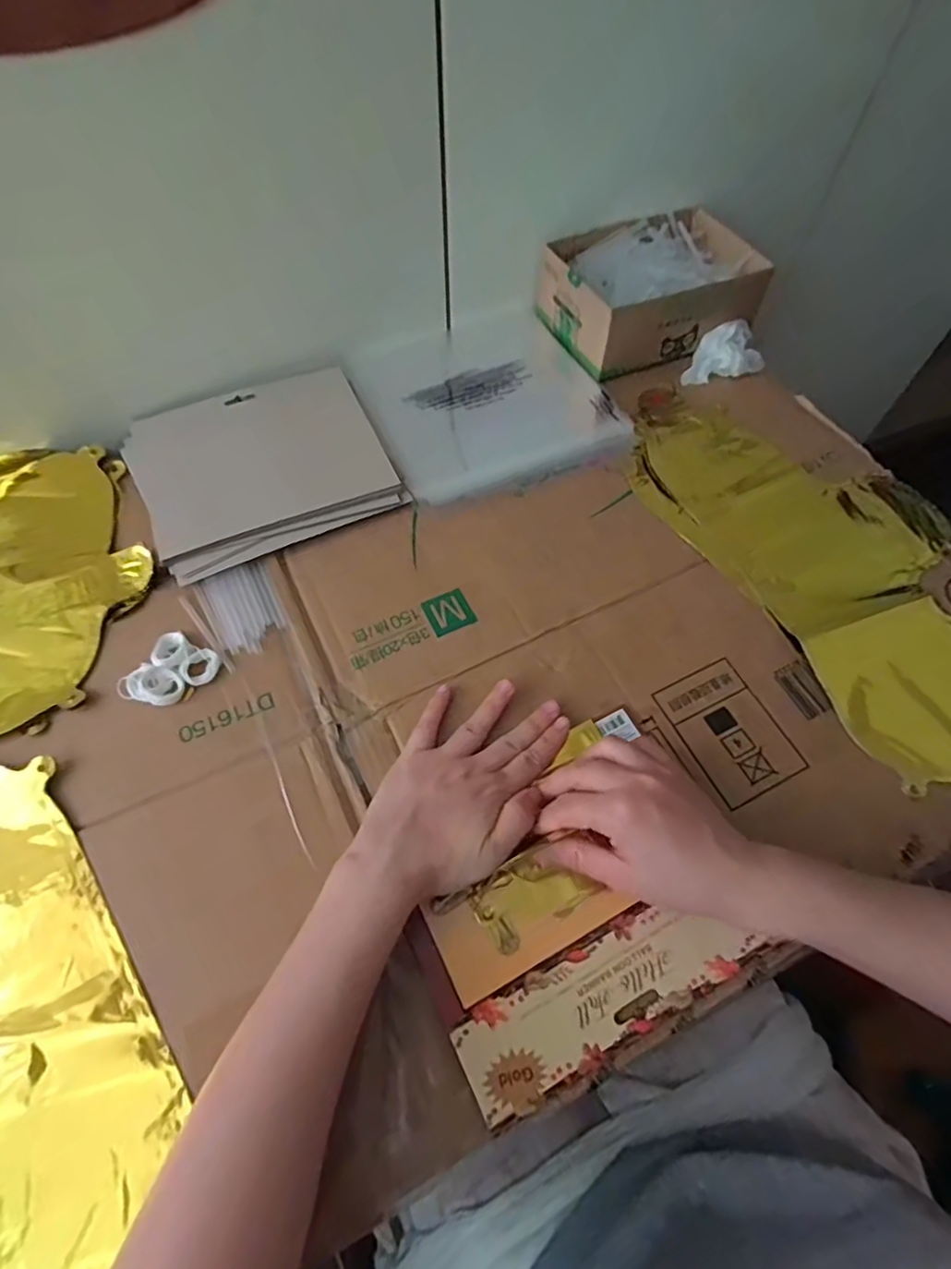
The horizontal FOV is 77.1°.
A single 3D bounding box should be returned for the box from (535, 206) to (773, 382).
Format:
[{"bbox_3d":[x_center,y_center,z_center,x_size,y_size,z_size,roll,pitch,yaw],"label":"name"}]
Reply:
[{"bbox_3d":[0.171,-0.337,0.588,0.184,0.070,0.131,-21,63,-12],"label":"box"}]

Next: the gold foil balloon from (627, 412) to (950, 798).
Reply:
[{"bbox_3d":[0.300,-0.050,0.474,0.200,0.028,0.397,-28,64,-16],"label":"gold foil balloon"}]

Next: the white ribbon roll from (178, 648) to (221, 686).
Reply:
[{"bbox_3d":[-0.191,0.023,0.416,0.022,0.006,0.026,41,68,20],"label":"white ribbon roll"}]

